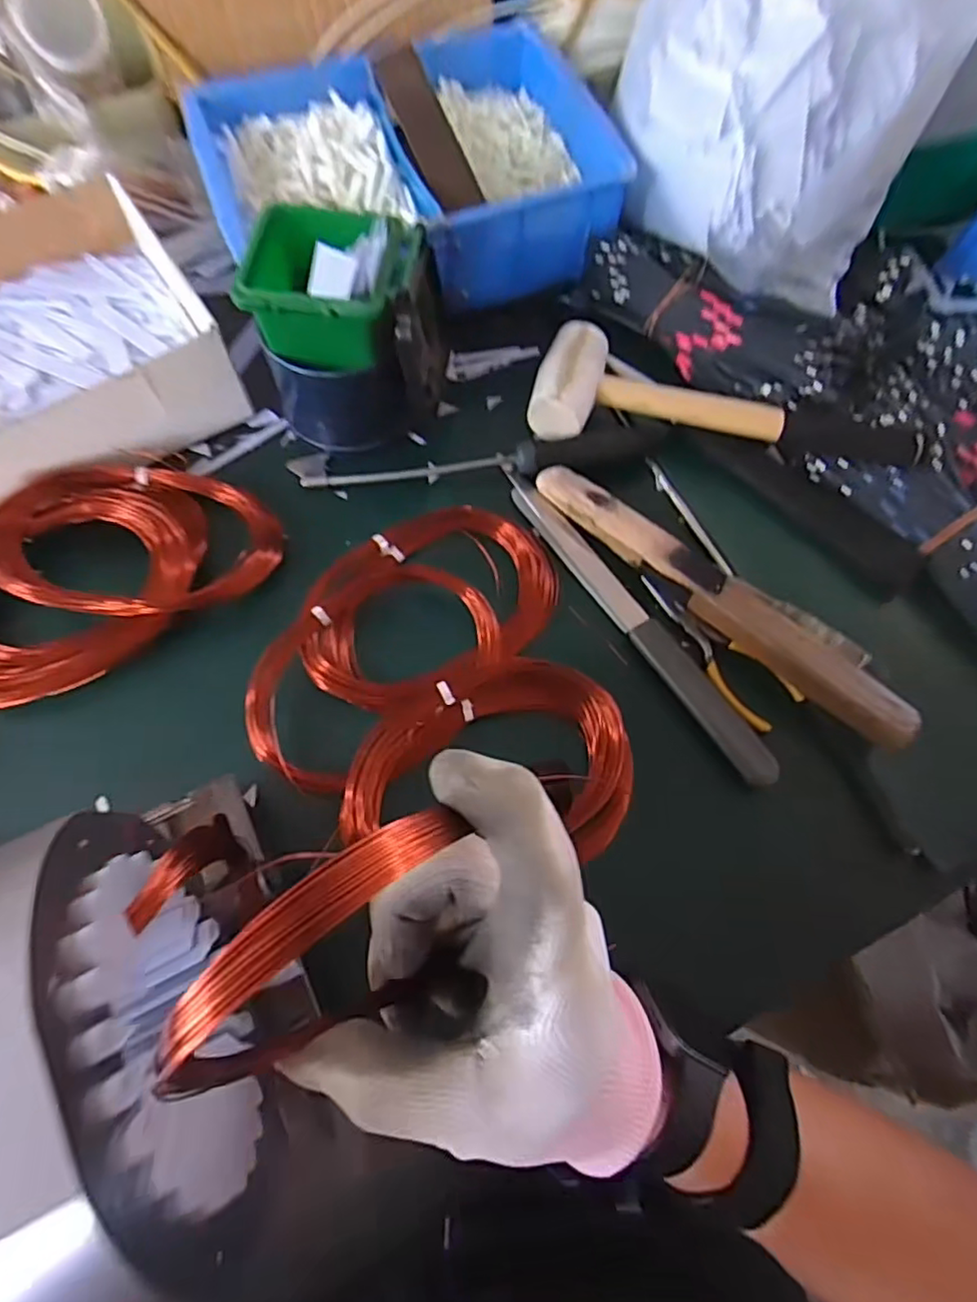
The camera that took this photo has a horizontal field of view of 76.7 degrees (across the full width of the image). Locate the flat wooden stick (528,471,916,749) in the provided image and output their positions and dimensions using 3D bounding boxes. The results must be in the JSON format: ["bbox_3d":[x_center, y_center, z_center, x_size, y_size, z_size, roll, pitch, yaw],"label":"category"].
[{"bbox_3d":[0.146,-0.042,0.397,0.269,0.032,0.039,43,73,13],"label":"flat wooden stick"}]

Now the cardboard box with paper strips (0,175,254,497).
[{"bbox_3d":[-0.321,-0.196,0.417,0.232,0.067,0.190,-33,74,-14],"label":"cardboard box with paper strips"}]

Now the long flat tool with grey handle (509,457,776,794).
[{"bbox_3d":[0.091,-0.025,0.401,0.024,0.017,0.258,-32,73,-14],"label":"long flat tool with grey handle"}]

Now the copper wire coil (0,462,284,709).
[{"bbox_3d":[-0.248,-0.049,0.389,0.222,0.055,0.116,-29,73,-13],"label":"copper wire coil"}]

